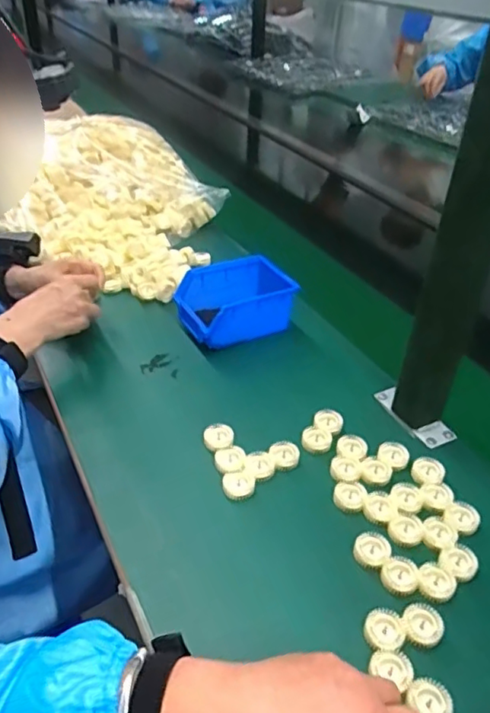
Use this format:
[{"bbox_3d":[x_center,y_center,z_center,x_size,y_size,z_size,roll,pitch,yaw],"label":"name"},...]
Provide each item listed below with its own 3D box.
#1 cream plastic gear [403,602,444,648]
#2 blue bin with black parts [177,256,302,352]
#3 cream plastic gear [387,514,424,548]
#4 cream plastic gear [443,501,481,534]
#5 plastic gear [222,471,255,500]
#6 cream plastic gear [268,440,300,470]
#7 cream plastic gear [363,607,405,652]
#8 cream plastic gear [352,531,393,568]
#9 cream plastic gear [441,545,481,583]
[{"bbox_3d":[0.143,0.215,0.462,0.032,0.009,0.031,2,37,-1],"label":"cream plastic gear"},{"bbox_3d":[-0.017,-0.077,0.788,0.142,0.064,0.115,-19,42,-26],"label":"blue bin with black parts"},{"bbox_3d":[0.150,0.161,0.536,0.031,0.010,0.029,14,39,15],"label":"cream plastic gear"},{"bbox_3d":[0.205,0.153,0.546,0.032,0.009,0.030,2,37,-1],"label":"cream plastic gear"},{"bbox_3d":[-0.007,0.127,0.571,0.031,0.015,0.026,1,37,-2],"label":"plastic gear"},{"bbox_3d":[0.041,0.103,0.603,0.032,0.012,0.029,-16,41,-23],"label":"cream plastic gear"},{"bbox_3d":[0.110,0.216,0.456,0.031,0.007,0.030,2,37,-1],"label":"cream plastic gear"},{"bbox_3d":[0.113,0.174,0.517,0.032,0.012,0.030,2,37,-1],"label":"cream plastic gear"},{"bbox_3d":[0.189,0.182,0.508,0.031,0.008,0.030,2,37,-1],"label":"cream plastic gear"}]

